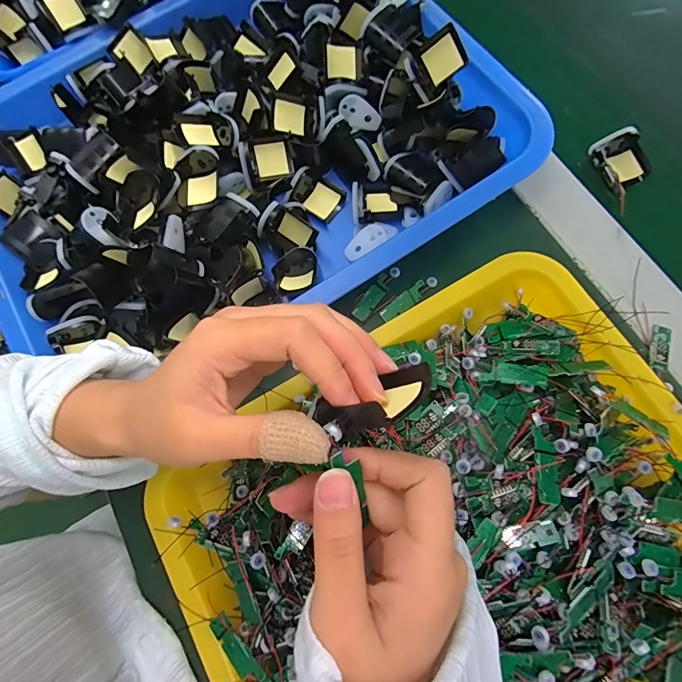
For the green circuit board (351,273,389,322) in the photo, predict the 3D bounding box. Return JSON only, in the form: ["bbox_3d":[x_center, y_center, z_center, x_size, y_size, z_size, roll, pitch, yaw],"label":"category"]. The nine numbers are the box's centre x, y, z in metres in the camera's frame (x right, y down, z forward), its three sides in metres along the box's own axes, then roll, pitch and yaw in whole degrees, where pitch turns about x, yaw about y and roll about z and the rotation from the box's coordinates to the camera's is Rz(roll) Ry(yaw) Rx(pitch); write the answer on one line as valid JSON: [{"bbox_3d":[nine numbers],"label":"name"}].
[{"bbox_3d":[0.025,-0.035,0.323,0.013,0.004,0.042,36,80,12],"label":"green circuit board"}]

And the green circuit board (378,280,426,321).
[{"bbox_3d":[0.050,-0.031,0.320,0.042,0.004,0.013,-37,98,-1],"label":"green circuit board"}]

